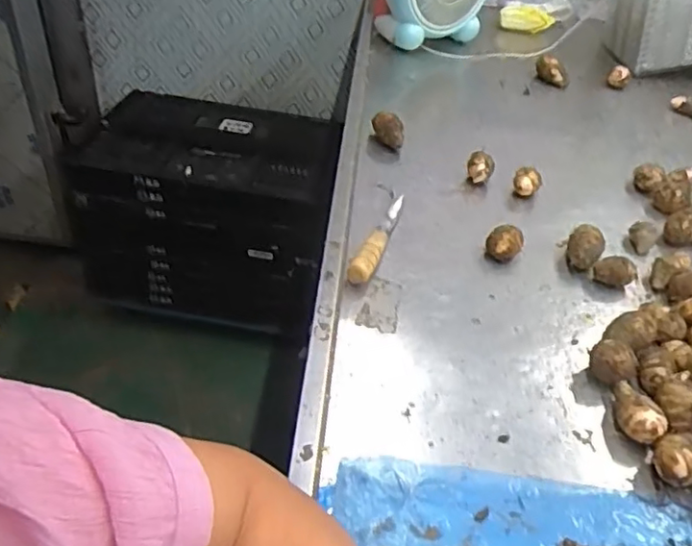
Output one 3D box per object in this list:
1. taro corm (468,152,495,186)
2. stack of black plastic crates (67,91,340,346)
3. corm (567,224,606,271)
[{"bbox_3d":[0.180,-0.138,0.828,0.035,0.040,0.036,16,43,9],"label":"taro corm"},{"bbox_3d":[-0.351,-0.168,1.599,0.634,0.401,0.414,12,41,5],"label":"stack of black plastic crates"},{"bbox_3d":[0.276,-0.026,0.714,0.037,0.044,0.048,23,44,17],"label":"corm"}]

